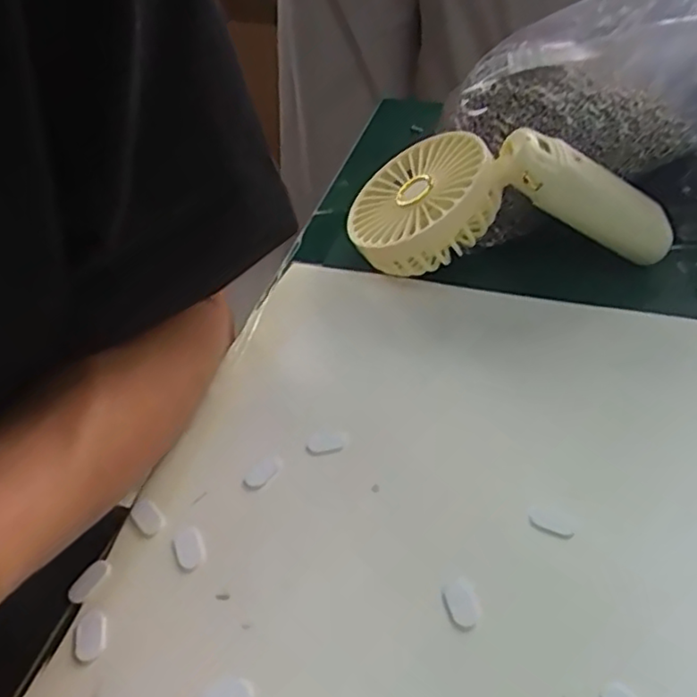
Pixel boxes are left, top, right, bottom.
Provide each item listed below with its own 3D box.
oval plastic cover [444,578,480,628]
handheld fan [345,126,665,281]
[{"bbox_3d":[0.042,0.093,0.253,0.012,0.004,0.018,-8,44,-8],"label":"oval plastic cover"},{"bbox_3d":[0.091,-0.086,0.398,0.175,0.077,0.081,-2,43,-1],"label":"handheld fan"}]

